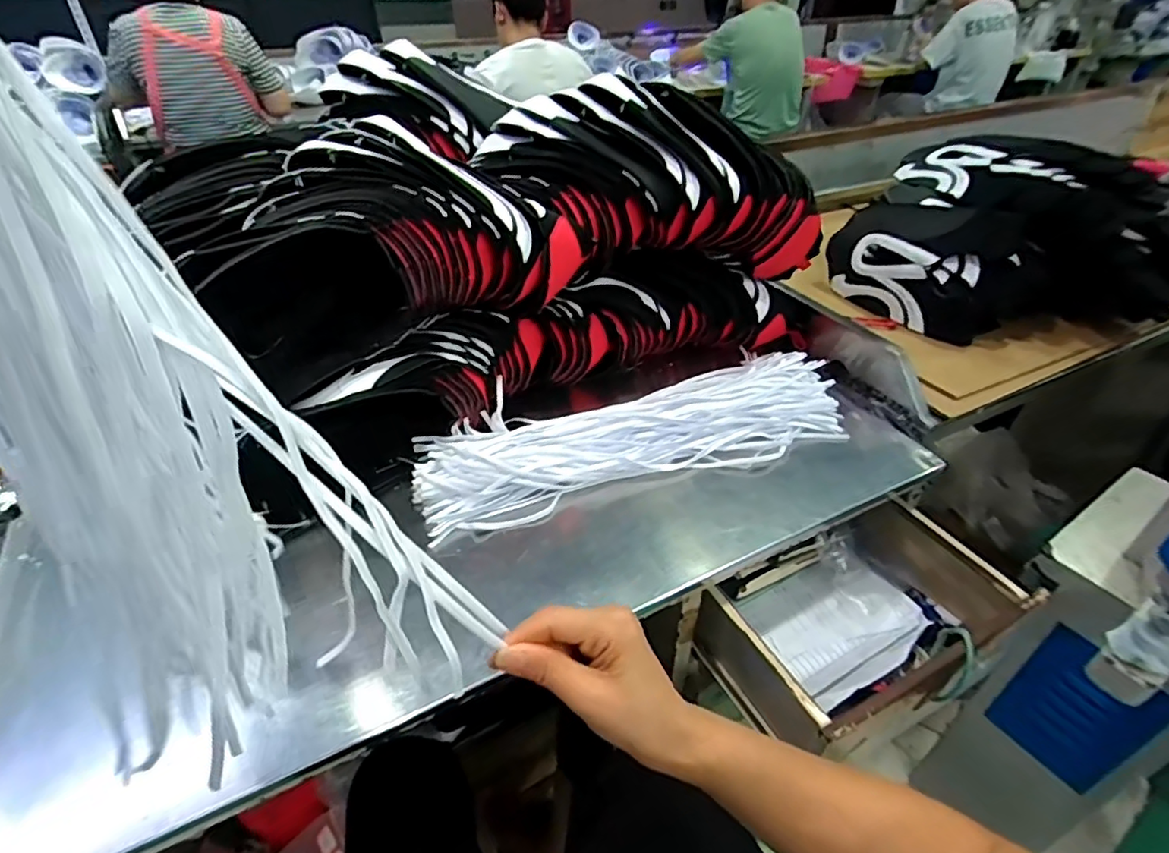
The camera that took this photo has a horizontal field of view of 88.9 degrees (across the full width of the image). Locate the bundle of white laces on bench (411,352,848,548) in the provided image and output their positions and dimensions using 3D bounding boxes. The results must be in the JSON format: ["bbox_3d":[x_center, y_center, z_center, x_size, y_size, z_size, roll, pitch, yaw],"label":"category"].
[{"bbox_3d":[0.071,-0.002,0.749,0.563,0.051,0.181,-12,40,-15],"label":"bundle of white laces on bench"}]

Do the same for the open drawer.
[{"bbox_3d":[0.303,0.219,0.668,0.303,0.115,0.227,-18,42,-21],"label":"open drawer"}]

